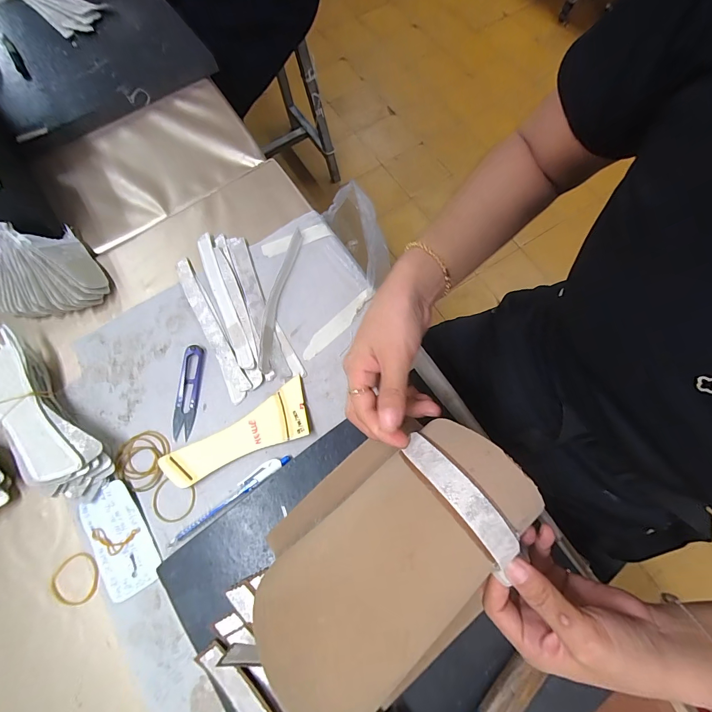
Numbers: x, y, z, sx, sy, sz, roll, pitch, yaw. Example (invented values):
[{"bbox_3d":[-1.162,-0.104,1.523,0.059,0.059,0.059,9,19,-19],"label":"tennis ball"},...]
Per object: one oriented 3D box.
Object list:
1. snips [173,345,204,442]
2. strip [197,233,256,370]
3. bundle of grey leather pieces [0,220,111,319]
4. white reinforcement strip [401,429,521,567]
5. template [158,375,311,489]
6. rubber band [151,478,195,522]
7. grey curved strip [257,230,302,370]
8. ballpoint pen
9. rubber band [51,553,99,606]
[{"bbox_3d":[-0.182,0.037,0.376,0.023,0.009,0.099,1,74,2],"label":"snips"},{"bbox_3d":[-0.152,-0.065,0.402,0.019,0.007,0.180,-23,74,-5],"label":"strip"},{"bbox_3d":[-0.365,-0.097,0.402,0.119,0.051,0.113,-25,74,-6],"label":"bundle of grey leather pieces"},{"bbox_3d":[0.063,0.085,0.224,0.019,0.031,0.093,-38,56,-9],"label":"white reinforcement strip"},{"bbox_3d":[-0.118,0.087,0.361,0.157,0.007,0.056,-31,71,-9],"label":"template"},{"bbox_3d":[-0.184,0.145,0.350,0.043,0.004,0.039,17,75,6],"label":"rubber band"},{"bbox_3d":[-0.089,-0.066,0.393,0.020,0.028,0.174,8,74,4],"label":"grey curved strip"},{"bbox_3d":[-0.125,0.141,0.345,0.135,0.008,0.016,-37,76,-9],"label":"ballpoint pen"},{"bbox_3d":[-0.268,0.212,0.331,0.046,0.004,0.043,0,74,2],"label":"rubber band"}]

